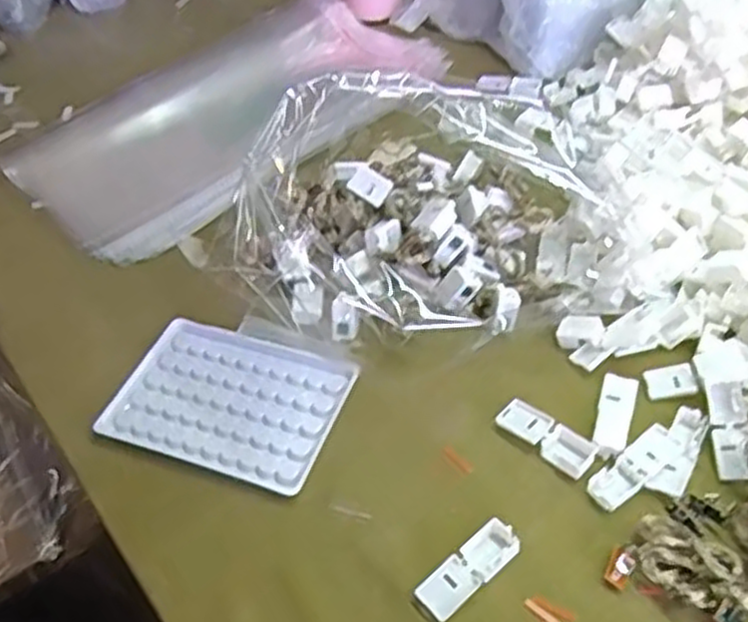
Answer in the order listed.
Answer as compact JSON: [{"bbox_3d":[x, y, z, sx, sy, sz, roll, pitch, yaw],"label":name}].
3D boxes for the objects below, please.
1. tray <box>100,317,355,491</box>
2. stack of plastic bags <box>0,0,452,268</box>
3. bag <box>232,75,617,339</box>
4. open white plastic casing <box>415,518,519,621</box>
[{"bbox_3d":[-0.084,0.052,0.456,0.127,0.006,0.093,14,50,16],"label":"tray"},{"bbox_3d":[-0.117,-0.178,0.656,0.361,0.031,0.192,-36,54,-26],"label":"stack of plastic bags"},{"bbox_3d":[0.048,-0.110,0.501,0.217,0.140,0.240,3,47,7],"label":"bag"},{"bbox_3d":[0.046,0.126,0.374,0.054,0.016,0.020,-34,54,-25],"label":"open white plastic casing"}]

